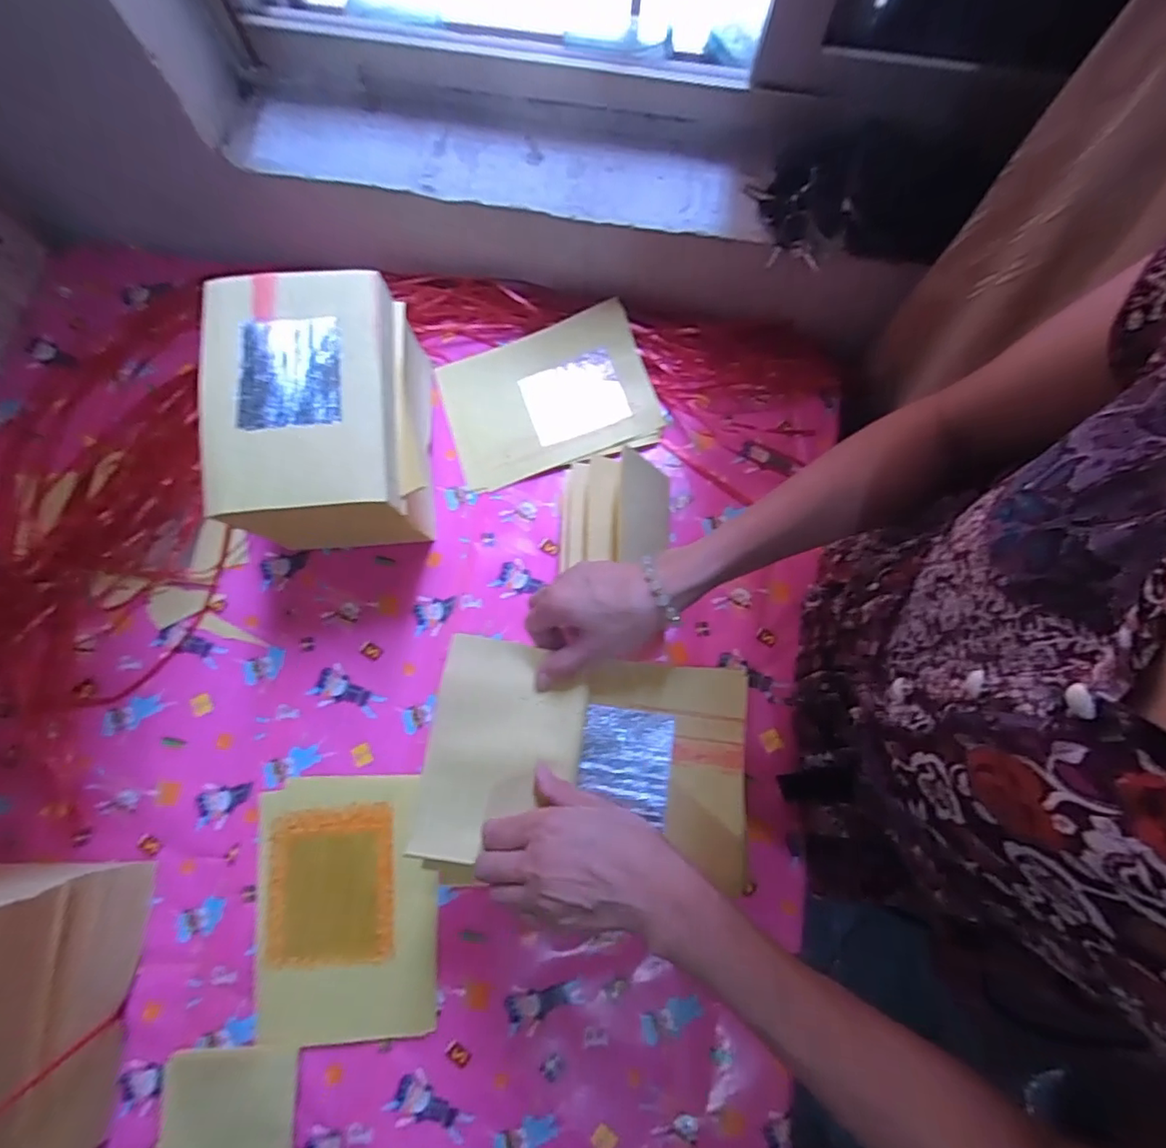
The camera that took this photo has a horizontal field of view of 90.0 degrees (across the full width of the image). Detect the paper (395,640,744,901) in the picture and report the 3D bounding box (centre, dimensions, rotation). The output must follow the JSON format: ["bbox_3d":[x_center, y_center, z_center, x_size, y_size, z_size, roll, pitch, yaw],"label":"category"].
[{"bbox_3d":[0.002,0.142,0.433,0.234,0.020,0.163,7,77,2],"label":"paper"}]

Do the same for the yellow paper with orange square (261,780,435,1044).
[{"bbox_3d":[-0.232,0.321,0.572,0.169,0.008,0.230,-5,74,-4],"label":"yellow paper with orange square"}]

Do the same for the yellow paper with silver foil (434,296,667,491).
[{"bbox_3d":[-0.043,-0.207,0.686,0.236,0.019,0.171,-15,86,5],"label":"yellow paper with silver foil"}]

